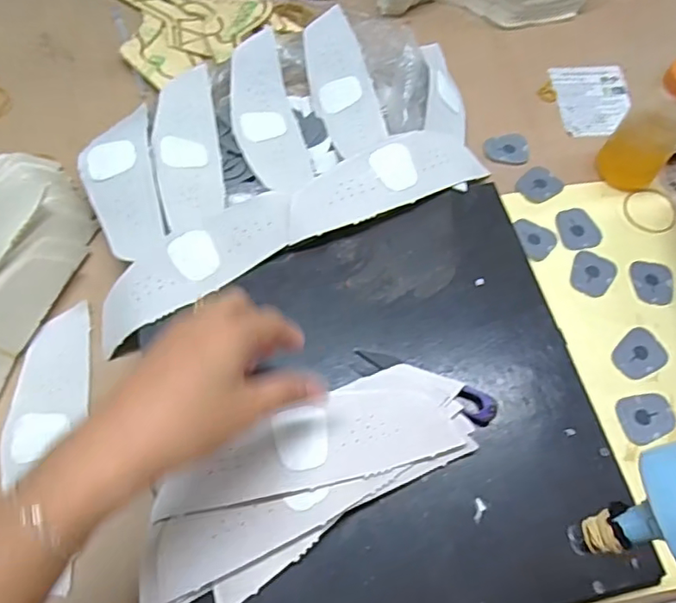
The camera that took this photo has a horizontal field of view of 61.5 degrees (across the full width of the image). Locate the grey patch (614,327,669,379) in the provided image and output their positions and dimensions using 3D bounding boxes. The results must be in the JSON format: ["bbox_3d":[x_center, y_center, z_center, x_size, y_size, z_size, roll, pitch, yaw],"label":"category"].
[{"bbox_3d":[0.228,0.040,0.431,0.039,0.004,0.032,-34,71,-8],"label":"grey patch"}]

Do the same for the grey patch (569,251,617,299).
[{"bbox_3d":[0.207,-0.023,0.464,0.033,0.004,0.037,32,66,12],"label":"grey patch"}]

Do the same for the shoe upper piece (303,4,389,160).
[{"bbox_3d":[0.003,-0.201,0.517,0.051,0.028,0.157,-15,65,-11],"label":"shoe upper piece"}]

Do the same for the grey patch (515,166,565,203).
[{"bbox_3d":[0.179,-0.104,0.504,0.037,0.004,0.033,-39,71,-20],"label":"grey patch"}]

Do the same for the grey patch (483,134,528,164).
[{"bbox_3d":[0.154,-0.140,0.520,0.039,0.006,0.032,6,63,0],"label":"grey patch"}]

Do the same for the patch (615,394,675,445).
[{"bbox_3d":[0.222,0.083,0.409,0.037,0.004,0.035,-15,50,4],"label":"patch"}]

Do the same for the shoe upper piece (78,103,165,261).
[{"bbox_3d":[-0.176,-0.098,0.461,0.055,0.022,0.137,-12,64,-9],"label":"shoe upper piece"}]

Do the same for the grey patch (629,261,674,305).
[{"bbox_3d":[0.255,-0.015,0.461,0.033,0.004,0.038,7,63,0],"label":"grey patch"}]

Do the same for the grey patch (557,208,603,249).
[{"bbox_3d":[0.205,-0.062,0.485,0.032,0.005,0.040,-8,64,-7],"label":"grey patch"}]

